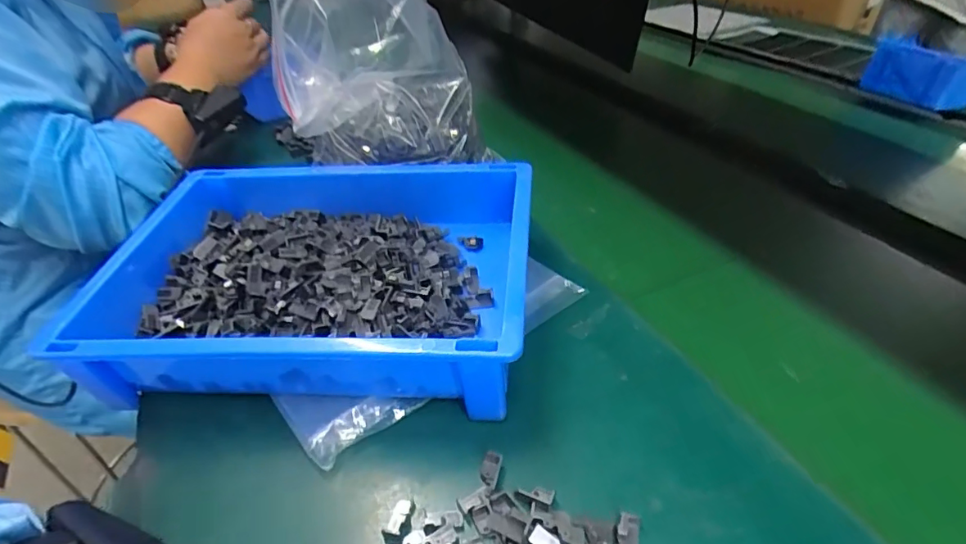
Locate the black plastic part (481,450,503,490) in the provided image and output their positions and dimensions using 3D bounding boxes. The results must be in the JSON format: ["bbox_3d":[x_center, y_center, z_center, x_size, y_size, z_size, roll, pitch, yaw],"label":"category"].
[{"bbox_3d":[0.004,0.113,0.290,0.010,0.009,0.018,10,40,14],"label":"black plastic part"}]

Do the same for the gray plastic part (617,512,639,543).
[{"bbox_3d":[0.074,0.135,0.258,0.011,0.008,0.022,7,39,10],"label":"gray plastic part"}]

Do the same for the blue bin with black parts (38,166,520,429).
[{"bbox_3d":[-0.125,-0.005,0.380,0.310,0.070,0.205,3,38,5],"label":"blue bin with black parts"}]

